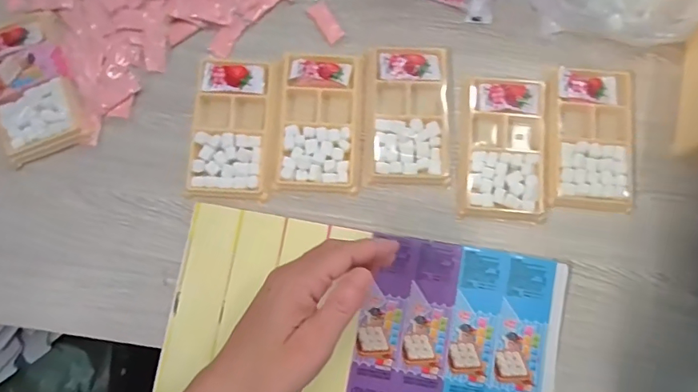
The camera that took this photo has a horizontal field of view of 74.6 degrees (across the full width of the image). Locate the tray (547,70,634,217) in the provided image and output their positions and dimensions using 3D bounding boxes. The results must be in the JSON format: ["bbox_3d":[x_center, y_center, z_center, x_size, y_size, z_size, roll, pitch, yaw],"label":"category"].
[{"bbox_3d":[0.222,-0.054,0.420,0.081,0.011,0.133,5,81,2],"label":"tray"}]

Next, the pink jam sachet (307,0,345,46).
[{"bbox_3d":[-0.022,-0.169,0.446,0.020,0.005,0.047,-34,82,-4],"label":"pink jam sachet"}]

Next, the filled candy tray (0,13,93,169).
[{"bbox_3d":[-0.293,-0.102,0.418,0.073,0.012,0.138,-23,81,-3],"label":"filled candy tray"}]

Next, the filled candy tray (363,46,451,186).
[{"bbox_3d":[0.056,-0.076,0.424,0.079,0.010,0.131,3,81,1],"label":"filled candy tray"}]

